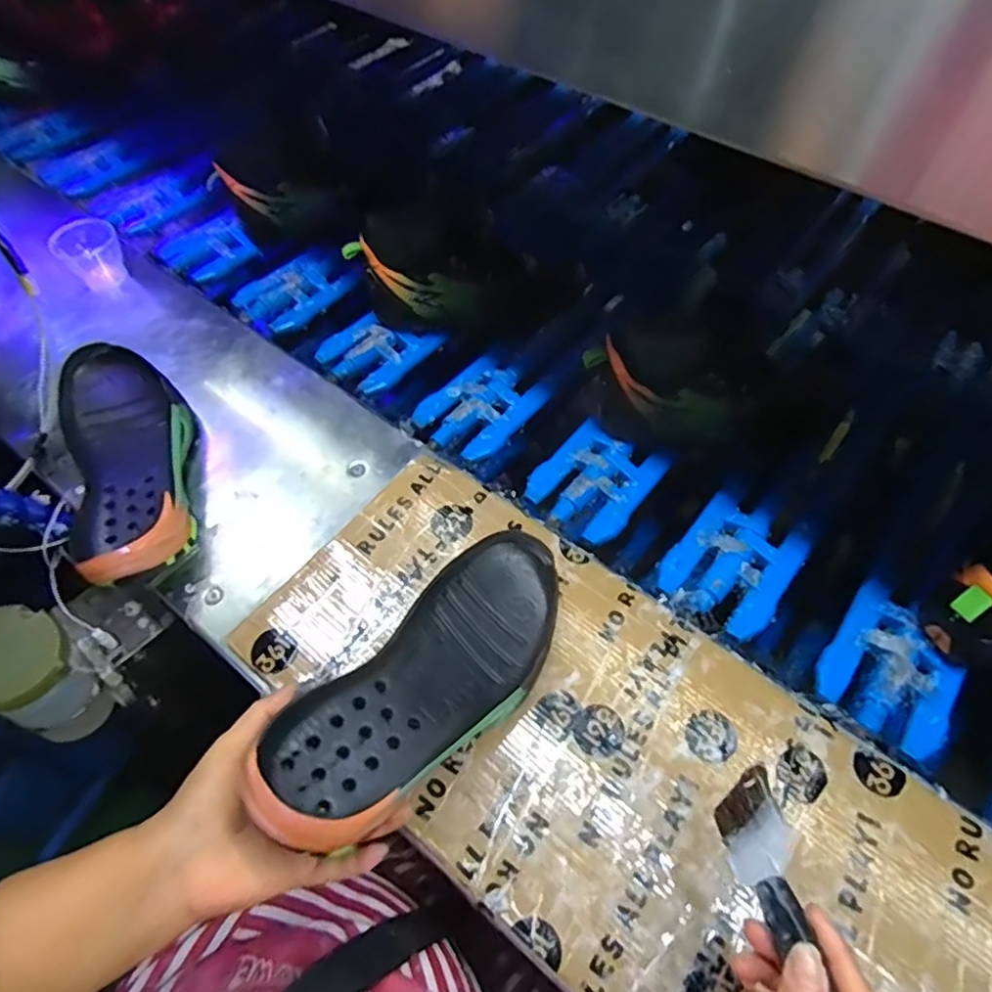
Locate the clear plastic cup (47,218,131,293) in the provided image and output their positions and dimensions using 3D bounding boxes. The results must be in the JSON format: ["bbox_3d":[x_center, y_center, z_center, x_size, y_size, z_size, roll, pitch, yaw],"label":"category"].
[{"bbox_3d":[-0.424,-0.251,0.682,0.059,0.060,0.054,-25,56,-18],"label":"clear plastic cup"}]

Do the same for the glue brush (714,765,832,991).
[{"bbox_3d":[0.142,0.214,0.293,0.035,0.009,0.175,-31,40,17],"label":"glue brush"}]

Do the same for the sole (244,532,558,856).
[{"bbox_3d":[-0.037,0.116,0.417,0.088,0.045,0.242,33,45,20],"label":"sole"}]

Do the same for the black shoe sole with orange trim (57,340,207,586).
[{"bbox_3d":[-0.307,-0.033,0.538,0.108,0.061,0.258,-20,59,-12],"label":"black shoe sole with orange trim"}]

